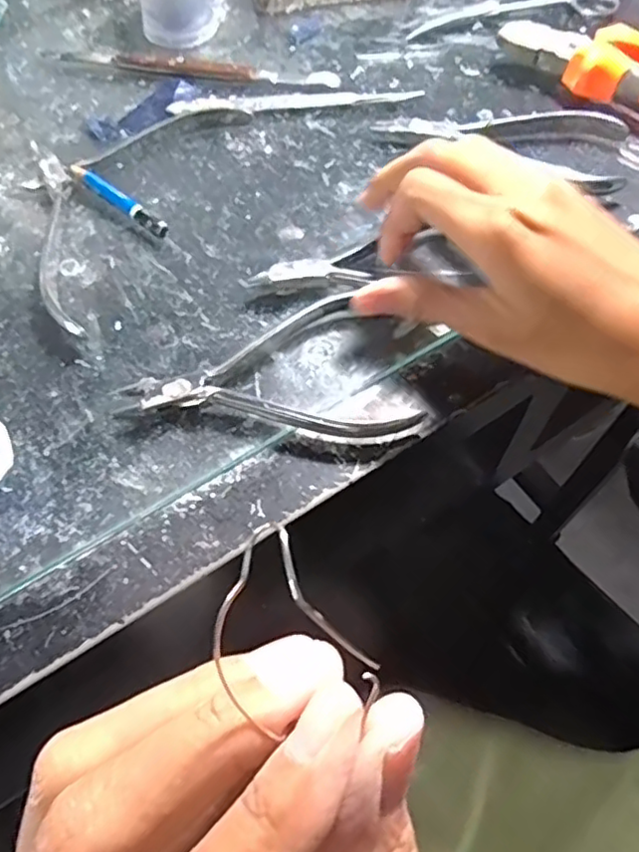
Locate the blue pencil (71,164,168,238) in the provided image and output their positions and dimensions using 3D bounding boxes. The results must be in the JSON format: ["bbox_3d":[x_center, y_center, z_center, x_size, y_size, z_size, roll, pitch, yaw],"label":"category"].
[{"bbox_3d":[-0.098,-0.110,0.314,0.062,0.011,0.007,35,68,17],"label":"blue pencil"}]

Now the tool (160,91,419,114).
[{"bbox_3d":[-0.013,-0.179,0.354,0.137,0.005,0.012,-4,62,-2],"label":"tool"}]

